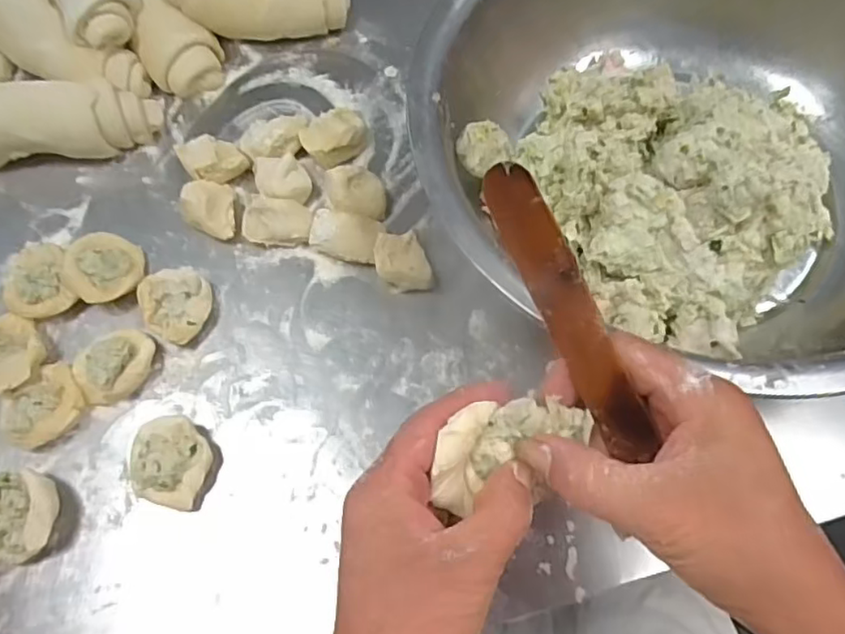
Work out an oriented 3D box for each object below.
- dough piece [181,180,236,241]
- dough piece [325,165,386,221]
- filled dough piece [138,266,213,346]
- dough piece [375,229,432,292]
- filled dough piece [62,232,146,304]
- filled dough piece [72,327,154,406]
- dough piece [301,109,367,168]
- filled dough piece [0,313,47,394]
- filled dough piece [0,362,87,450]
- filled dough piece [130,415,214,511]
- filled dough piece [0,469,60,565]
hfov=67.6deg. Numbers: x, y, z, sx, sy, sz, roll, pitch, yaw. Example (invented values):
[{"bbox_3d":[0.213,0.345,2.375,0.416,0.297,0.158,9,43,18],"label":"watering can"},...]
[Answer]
[{"bbox_3d":[-0.168,-0.082,0.496,0.038,0.029,0.044,-2,68,0],"label":"dough piece"},{"bbox_3d":[-0.051,-0.094,0.494,0.041,0.032,0.041,-10,68,-3],"label":"dough piece"},{"bbox_3d":[-0.182,-0.011,0.469,0.051,0.031,0.052,0,68,1],"label":"filled dough piece"},{"bbox_3d":[-0.015,-0.040,0.478,0.040,0.030,0.041,-8,68,-2],"label":"dough piece"},{"bbox_3d":[-0.239,-0.037,0.476,0.050,0.029,0.054,0,68,1],"label":"filled dough piece"},{"bbox_3d":[-0.222,0.035,0.452,0.054,0.027,0.049,-9,68,-3],"label":"filled dough piece"},{"bbox_3d":[-0.072,-0.151,0.523,0.038,0.029,0.056,42,74,16],"label":"dough piece"},{"bbox_3d":[-0.296,0.026,0.451,0.050,0.026,0.051,0,68,1],"label":"filled dough piece"},{"bbox_3d":[-0.264,0.064,0.443,0.045,0.023,0.054,34,72,14],"label":"filled dough piece"},{"bbox_3d":[-0.170,0.098,0.427,0.049,0.027,0.055,15,69,7],"label":"filled dough piece"},{"bbox_3d":[-0.263,0.130,0.412,0.049,0.029,0.054,-3,68,0],"label":"filled dough piece"}]

